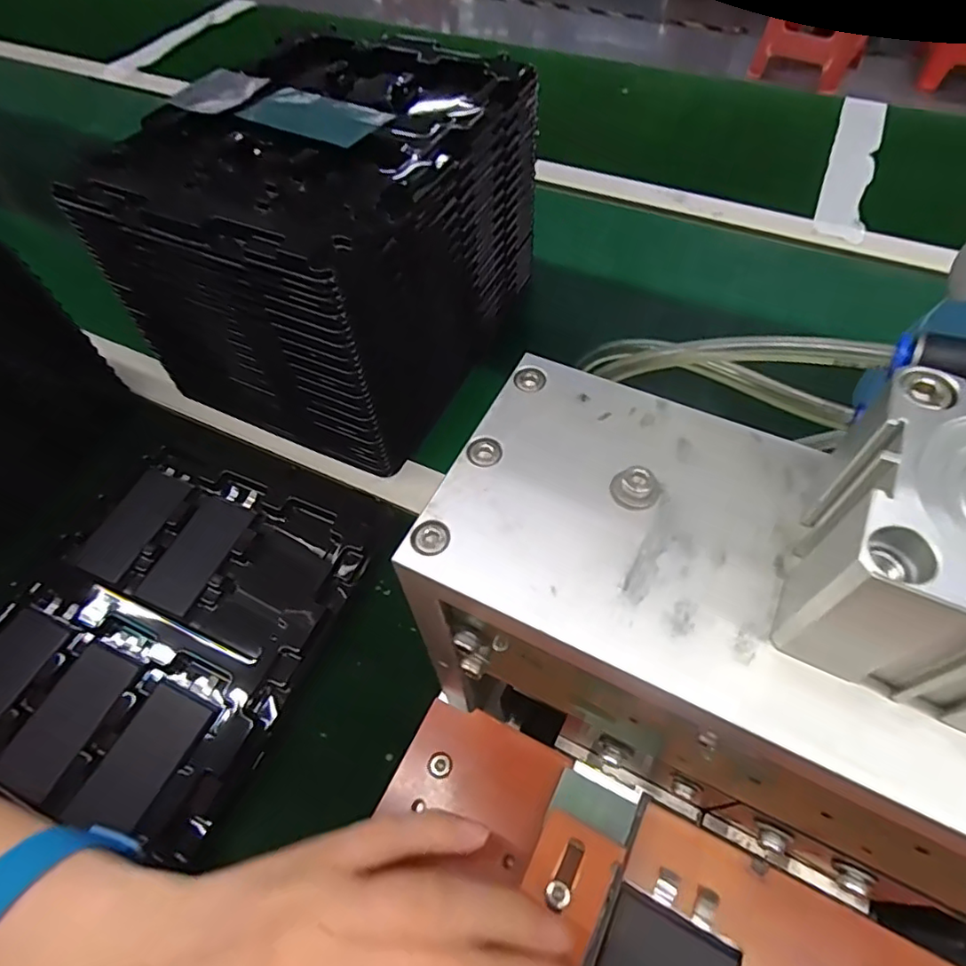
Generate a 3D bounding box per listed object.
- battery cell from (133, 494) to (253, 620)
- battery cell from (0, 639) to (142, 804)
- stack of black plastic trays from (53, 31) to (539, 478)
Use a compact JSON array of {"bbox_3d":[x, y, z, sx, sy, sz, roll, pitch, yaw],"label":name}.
[{"bbox_3d":[-0.200,0.048,0.407,0.044,0.011,0.085,19,60,15],"label":"battery cell"},{"bbox_3d":[-0.248,0.139,0.347,0.043,0.005,0.084,21,61,16],"label":"battery cell"},{"bbox_3d":[-0.113,-0.195,0.470,0.221,0.192,0.275,22,61,16],"label":"stack of black plastic trays"}]

